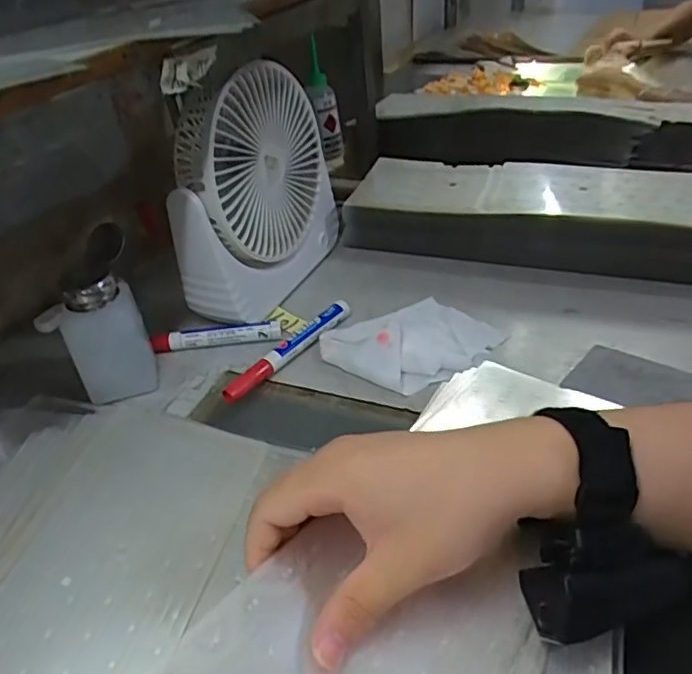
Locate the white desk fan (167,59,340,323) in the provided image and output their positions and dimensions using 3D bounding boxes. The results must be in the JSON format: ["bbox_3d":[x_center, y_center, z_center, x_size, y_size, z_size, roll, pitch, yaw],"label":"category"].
[{"bbox_3d":[-0.078,-0.136,0.545,0.061,0.193,0.196,12,39,26],"label":"white desk fan"}]

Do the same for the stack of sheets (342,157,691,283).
[{"bbox_3d":[0.213,-0.116,0.579,0.420,0.066,0.123,8,38,21],"label":"stack of sheets"}]

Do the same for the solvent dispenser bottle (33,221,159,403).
[{"bbox_3d":[-0.186,-0.013,0.451,0.068,0.108,0.055,-21,37,-18],"label":"solvent dispenser bottle"}]

